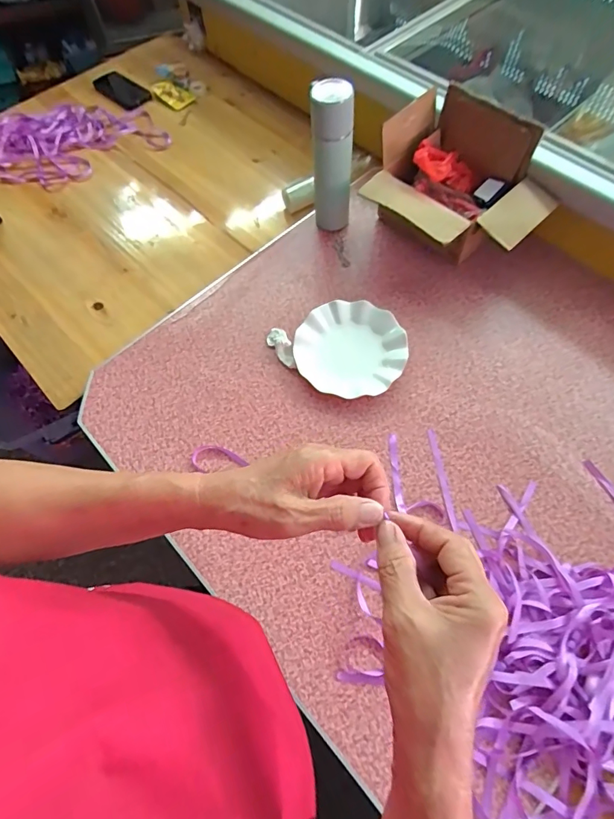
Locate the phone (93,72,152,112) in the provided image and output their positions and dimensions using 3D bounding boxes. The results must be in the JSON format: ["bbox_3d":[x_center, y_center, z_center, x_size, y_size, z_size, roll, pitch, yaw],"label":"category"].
[{"bbox_3d":[-0.463,-0.804,1.097,0.180,0.015,0.079,40,74,18],"label":"phone"}]

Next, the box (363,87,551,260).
[{"bbox_3d":[0.253,-0.365,0.745,0.219,0.180,0.267,-41,70,-14],"label":"box"}]

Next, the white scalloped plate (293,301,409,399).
[{"bbox_3d":[0.072,-0.100,0.725,0.177,0.022,0.170,-1,66,3],"label":"white scalloped plate"}]

